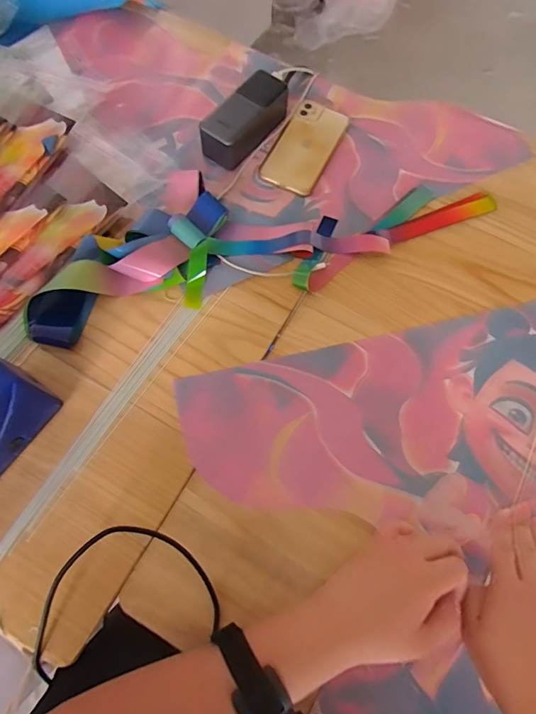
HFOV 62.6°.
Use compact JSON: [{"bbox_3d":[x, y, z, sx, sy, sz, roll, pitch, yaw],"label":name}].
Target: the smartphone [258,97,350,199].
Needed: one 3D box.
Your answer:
[{"bbox_3d":[0.052,-0.289,0.603,0.074,0.015,0.157,25,70,8],"label":"smartphone"}]

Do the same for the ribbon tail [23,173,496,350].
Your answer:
[{"bbox_3d":[0.003,-0.164,0.549,0.592,0.040,0.183,-15,70,-8],"label":"ribbon tail"}]

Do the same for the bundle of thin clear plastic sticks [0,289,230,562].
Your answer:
[{"bbox_3d":[-0.168,0.060,0.471,0.034,0.009,0.356,33,71,10],"label":"bundle of thin clear plastic sticks"}]

